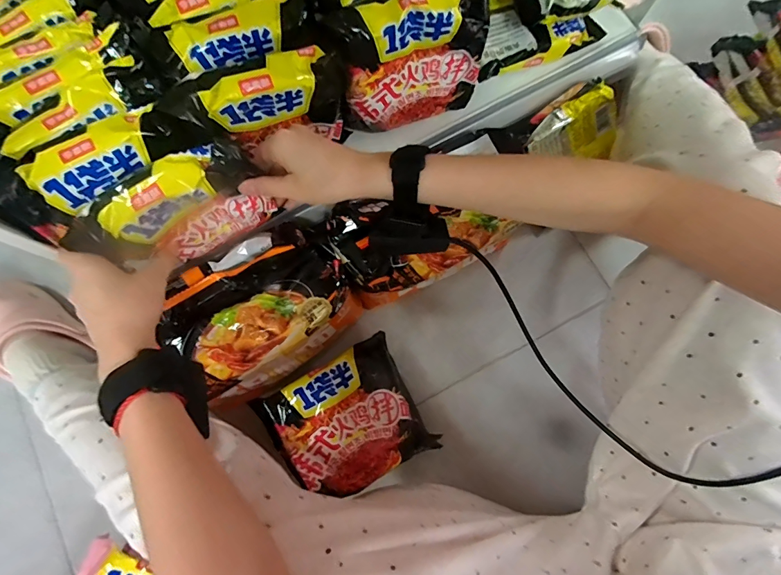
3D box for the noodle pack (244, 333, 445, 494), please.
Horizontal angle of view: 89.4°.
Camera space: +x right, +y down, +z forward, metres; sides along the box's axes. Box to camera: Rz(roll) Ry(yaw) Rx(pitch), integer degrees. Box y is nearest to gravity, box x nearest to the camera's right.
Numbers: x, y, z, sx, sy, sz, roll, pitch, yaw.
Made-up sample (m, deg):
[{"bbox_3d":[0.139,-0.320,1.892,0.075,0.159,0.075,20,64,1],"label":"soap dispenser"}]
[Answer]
[{"bbox_3d":[-0.054,0.158,0.469,0.168,0.035,0.145,-27,80,-6],"label":"noodle pack"}]

